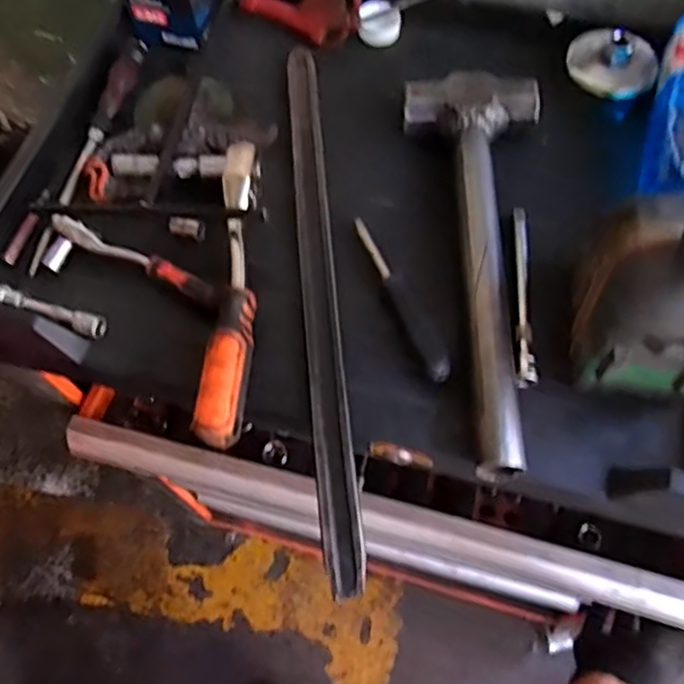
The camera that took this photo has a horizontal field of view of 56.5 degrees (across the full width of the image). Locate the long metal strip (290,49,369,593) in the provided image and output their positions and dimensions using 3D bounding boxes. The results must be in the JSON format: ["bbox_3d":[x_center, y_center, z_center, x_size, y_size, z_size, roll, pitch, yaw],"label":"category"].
[{"bbox_3d":[-0.018,-0.054,0.485,0.027,0.009,0.458,-5,64,-1],"label":"long metal strip"}]

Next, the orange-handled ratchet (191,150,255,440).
[{"bbox_3d":[-0.077,-0.041,0.466,0.031,0.034,0.234,2,64,2],"label":"orange-handled ratchet"}]

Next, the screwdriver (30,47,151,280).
[{"bbox_3d":[-0.216,-0.164,0.541,0.017,0.022,0.238,12,65,7],"label":"screwdriver"}]

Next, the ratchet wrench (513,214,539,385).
[{"bbox_3d":[0.133,-0.038,0.467,0.014,0.010,0.147,4,65,3],"label":"ratchet wrench"}]

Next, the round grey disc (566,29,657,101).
[{"bbox_3d":[0.232,-0.242,0.543,0.073,0.024,0.058,29,93,14],"label":"round grey disc"}]

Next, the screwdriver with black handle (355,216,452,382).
[{"bbox_3d":[0.043,-0.032,0.473,0.019,0.021,0.144,-21,66,-9],"label":"screwdriver with black handle"}]

